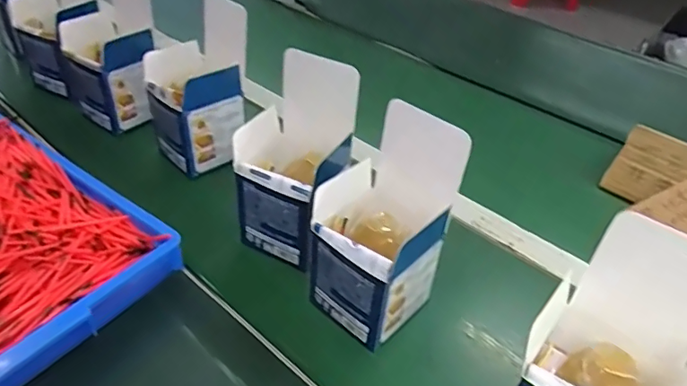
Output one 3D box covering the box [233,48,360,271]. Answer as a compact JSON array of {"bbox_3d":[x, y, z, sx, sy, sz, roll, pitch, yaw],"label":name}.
[{"bbox_3d":[-0.050,-0.030,0.501,0.102,0.171,0.095,19,41,19],"label":"box"}]

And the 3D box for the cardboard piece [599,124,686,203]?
[{"bbox_3d":[0.367,-0.023,0.600,0.100,0.082,0.010,30,9,28],"label":"cardboard piece"}]

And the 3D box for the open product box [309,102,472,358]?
[{"bbox_3d":[0.034,0.027,0.437,0.104,0.165,0.090,-30,49,-35],"label":"open product box"}]

